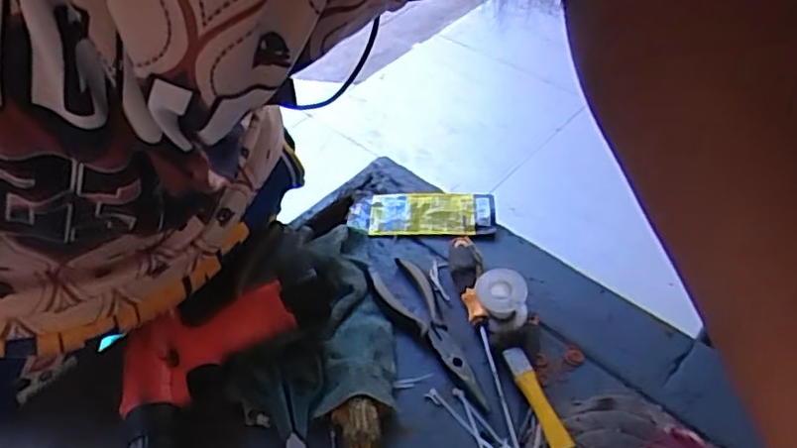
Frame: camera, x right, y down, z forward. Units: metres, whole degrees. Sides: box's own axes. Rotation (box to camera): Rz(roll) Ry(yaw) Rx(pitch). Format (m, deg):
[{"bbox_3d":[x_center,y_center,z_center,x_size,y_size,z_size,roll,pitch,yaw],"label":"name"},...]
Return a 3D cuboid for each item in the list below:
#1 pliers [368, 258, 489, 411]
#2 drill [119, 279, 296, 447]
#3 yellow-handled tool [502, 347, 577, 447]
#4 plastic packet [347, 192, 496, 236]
[{"bbox_3d":[0.040,0.100,0.652,0.057,0.012,0.181,-28,52,-24],"label":"pliers"},{"bbox_3d":[-0.146,0.180,0.550,0.159,0.057,0.288,-14,47,-13],"label":"drill"},{"bbox_3d":[0.128,0.167,0.579,0.019,0.021,0.134,-14,47,-13],"label":"yellow-handled tool"},{"bbox_3d":[0.027,-0.013,0.767,0.167,0.017,0.067,3,46,4],"label":"plastic packet"}]

